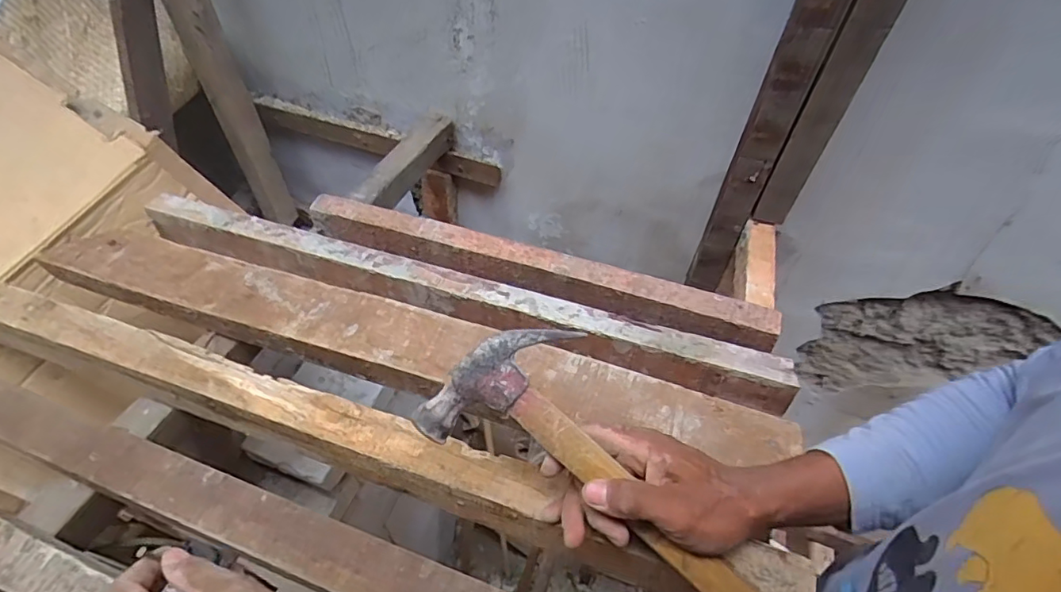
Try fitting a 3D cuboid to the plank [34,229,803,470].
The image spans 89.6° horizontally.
[{"bbox_3d":[-0.131,0.049,0.546,0.766,0.039,0.096,14,50,9],"label":"plank"}]

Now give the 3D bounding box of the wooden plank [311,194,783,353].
[{"bbox_3d":[-0.010,-0.035,0.621,0.560,0.052,0.047,18,51,12],"label":"wooden plank"}]

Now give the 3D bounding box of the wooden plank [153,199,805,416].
[{"bbox_3d":[-0.105,-0.007,0.598,0.758,0.054,0.053,16,50,11],"label":"wooden plank"}]

